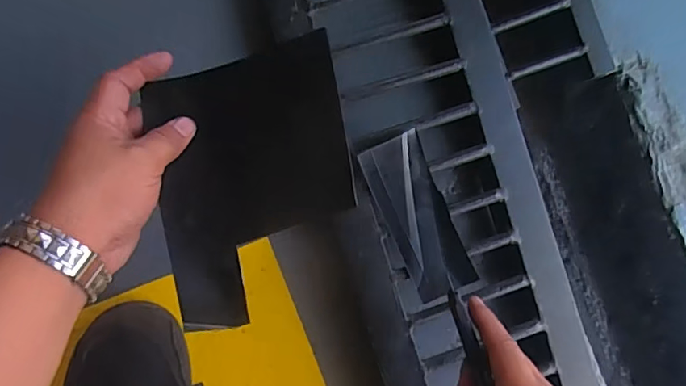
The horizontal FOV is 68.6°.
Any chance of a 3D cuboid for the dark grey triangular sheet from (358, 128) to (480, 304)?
[{"bbox_3d":[0.067,0.021,0.449,0.056,0.015,0.143,-25,91,-7],"label":"dark grey triangular sheet"}]

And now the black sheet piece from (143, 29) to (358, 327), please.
[{"bbox_3d":[-0.060,-0.012,0.357,0.135,0.007,0.183,-11,82,-3],"label":"black sheet piece"}]

